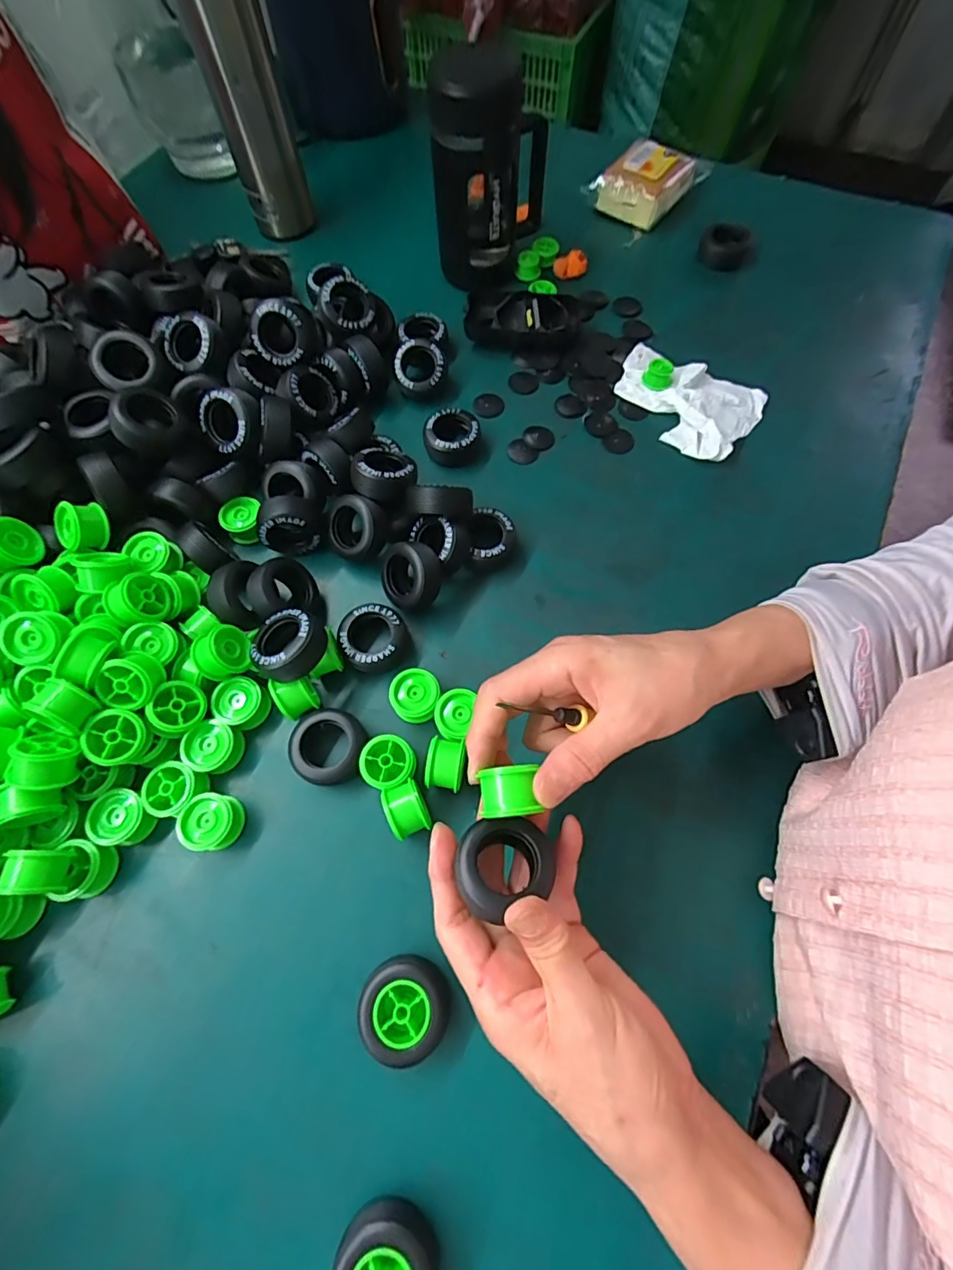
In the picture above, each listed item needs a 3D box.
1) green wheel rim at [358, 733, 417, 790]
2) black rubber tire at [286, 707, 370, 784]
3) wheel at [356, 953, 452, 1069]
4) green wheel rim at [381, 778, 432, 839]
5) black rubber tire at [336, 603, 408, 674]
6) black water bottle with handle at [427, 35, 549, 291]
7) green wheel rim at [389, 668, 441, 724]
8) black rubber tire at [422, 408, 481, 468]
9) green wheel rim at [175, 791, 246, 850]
[{"bbox_3d":[-0.058,0.085,0.338,0.034,0.021,0.034,-1,67,1],"label":"green wheel rim"},{"bbox_3d":[-0.098,0.076,0.344,0.046,0.024,0.047,11,68,6],"label":"black rubber tire"},{"bbox_3d":[-0.040,0.209,0.286,0.048,0.022,0.046,-1,67,1],"label":"wheel"},{"bbox_3d":[-0.043,0.111,0.325,0.023,0.031,0.032,-25,69,-9],"label":"green wheel rim"},{"bbox_3d":[-0.075,0.003,0.373,0.046,0.026,0.046,-1,67,1],"label":"black rubber tire"},{"bbox_3d":[0.011,-0.428,0.462,0.075,0.159,0.106,23,70,11],"label":"black water bottle with handle"},{"bbox_3d":[-0.042,0.044,0.356,0.033,0.022,0.035,-1,67,1],"label":"green wheel rim"},{"bbox_3d":[-0.021,-0.173,0.444,0.043,0.024,0.045,-1,67,1],"label":"black rubber tire"},{"bbox_3d":[-0.169,0.120,0.327,0.034,0.026,0.033,-1,67,1],"label":"green wheel rim"}]

